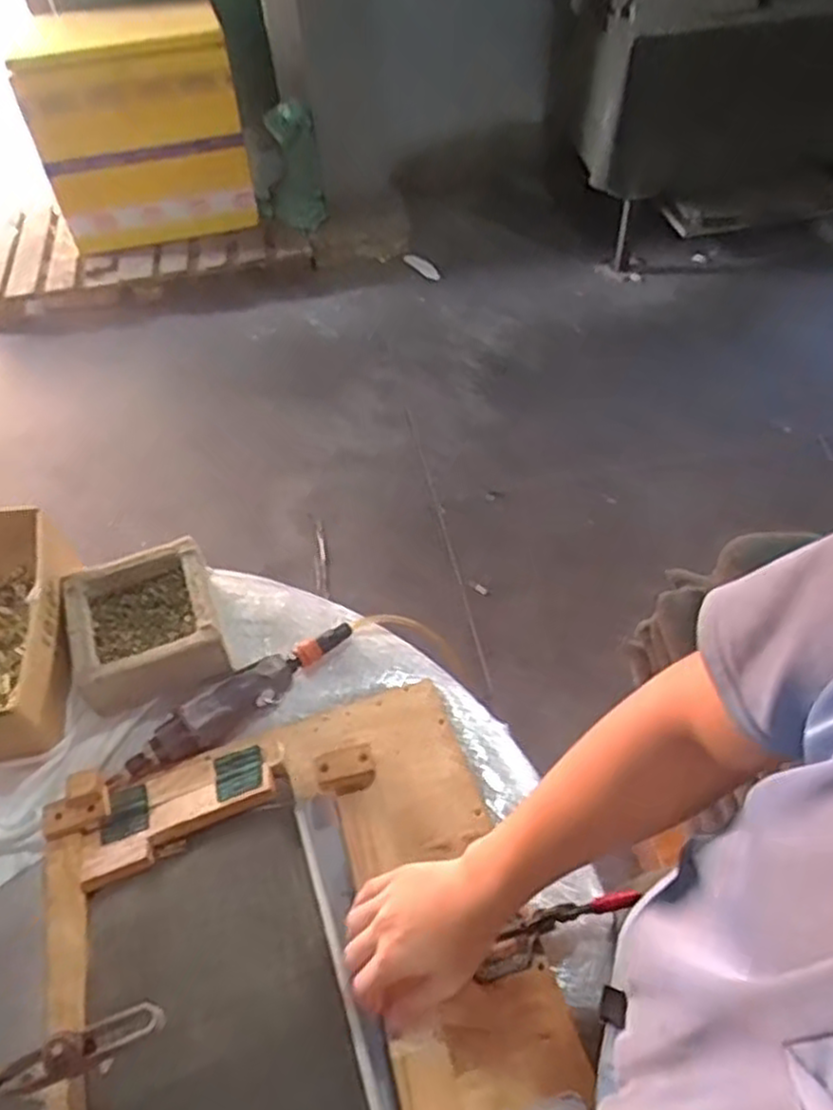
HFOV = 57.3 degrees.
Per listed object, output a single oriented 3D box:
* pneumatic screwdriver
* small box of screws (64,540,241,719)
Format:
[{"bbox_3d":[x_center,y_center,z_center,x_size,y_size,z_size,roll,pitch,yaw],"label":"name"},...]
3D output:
[{"bbox_3d":[-0.197,0.158,0.840,0.282,0.048,0.055,-39,59,-25],"label":"pneumatic screwdriver"},{"bbox_3d":[-0.311,0.082,0.887,0.162,0.069,0.169,-18,53,-12],"label":"small box of screws"}]

